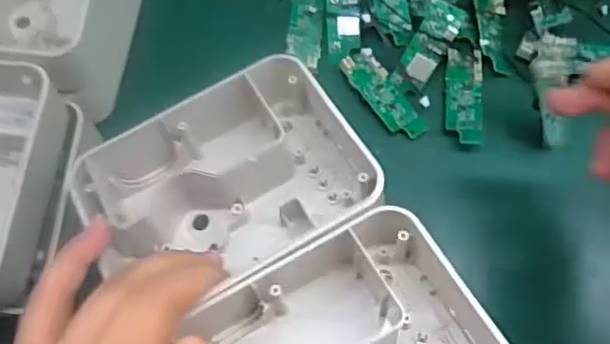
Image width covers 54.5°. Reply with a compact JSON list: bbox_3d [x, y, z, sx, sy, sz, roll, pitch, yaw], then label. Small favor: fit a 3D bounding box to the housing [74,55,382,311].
[{"bbox_3d":[-0.039,0.002,0.297,0.133,0.046,0.094,-28,71,-9],"label":"housing"}]

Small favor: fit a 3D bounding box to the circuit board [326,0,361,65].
[{"bbox_3d":[0.026,-0.111,0.410,0.024,0.005,0.069,1,93,1],"label":"circuit board"}]

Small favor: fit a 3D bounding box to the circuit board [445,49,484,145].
[{"bbox_3d":[0.106,-0.051,0.393,0.024,0.006,0.070,-1,66,18],"label":"circuit board"}]

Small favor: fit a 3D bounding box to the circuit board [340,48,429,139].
[{"bbox_3d":[0.052,-0.051,0.393,0.024,0.010,0.068,-32,72,-11],"label":"circuit board"}]

